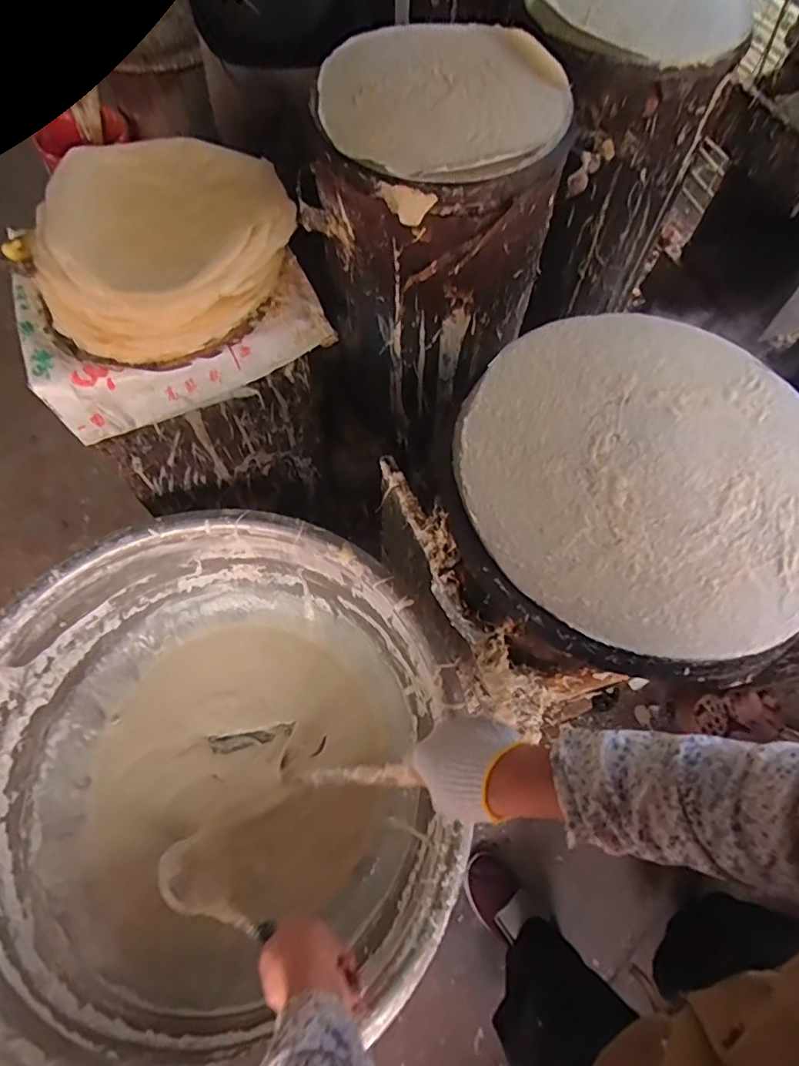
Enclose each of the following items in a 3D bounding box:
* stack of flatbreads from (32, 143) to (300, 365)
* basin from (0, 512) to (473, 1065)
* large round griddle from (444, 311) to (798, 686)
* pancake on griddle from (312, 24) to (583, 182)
[{"bbox_3d":[-0.362,-0.452,0.874,0.388,0.153,0.343,-6,66,-3],"label":"stack of flatbreads"},{"bbox_3d":[-0.220,0.290,0.672,0.555,0.234,0.548,-38,71,-16],"label":"basin"},{"bbox_3d":[0.239,-0.058,0.529,0.365,0.037,0.360,0,65,0],"label":"large round griddle"},{"bbox_3d":[0.065,-0.632,0.781,0.359,0.030,0.339,0,65,0],"label":"pancake on griddle"}]

